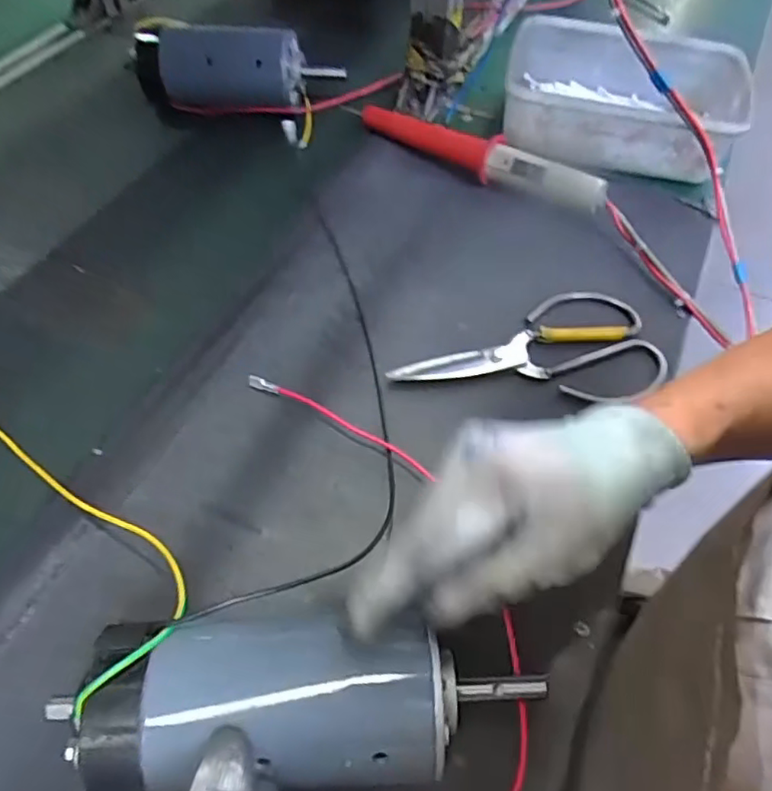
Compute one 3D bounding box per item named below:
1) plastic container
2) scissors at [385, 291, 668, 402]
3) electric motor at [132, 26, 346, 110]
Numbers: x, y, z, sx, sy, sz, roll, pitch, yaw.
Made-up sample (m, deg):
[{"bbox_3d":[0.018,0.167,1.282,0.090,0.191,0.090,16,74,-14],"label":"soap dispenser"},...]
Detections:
[{"bbox_3d":[0.226,-0.294,0.597,0.228,0.063,0.162,17,57,10],"label":"plastic container"},{"bbox_3d":[0.109,-0.040,0.455,0.208,0.010,0.100,-3,55,-3],"label":"scissors"},{"bbox_3d":[-0.161,-0.338,0.631,0.202,0.065,0.060,8,55,4],"label":"electric motor"}]

